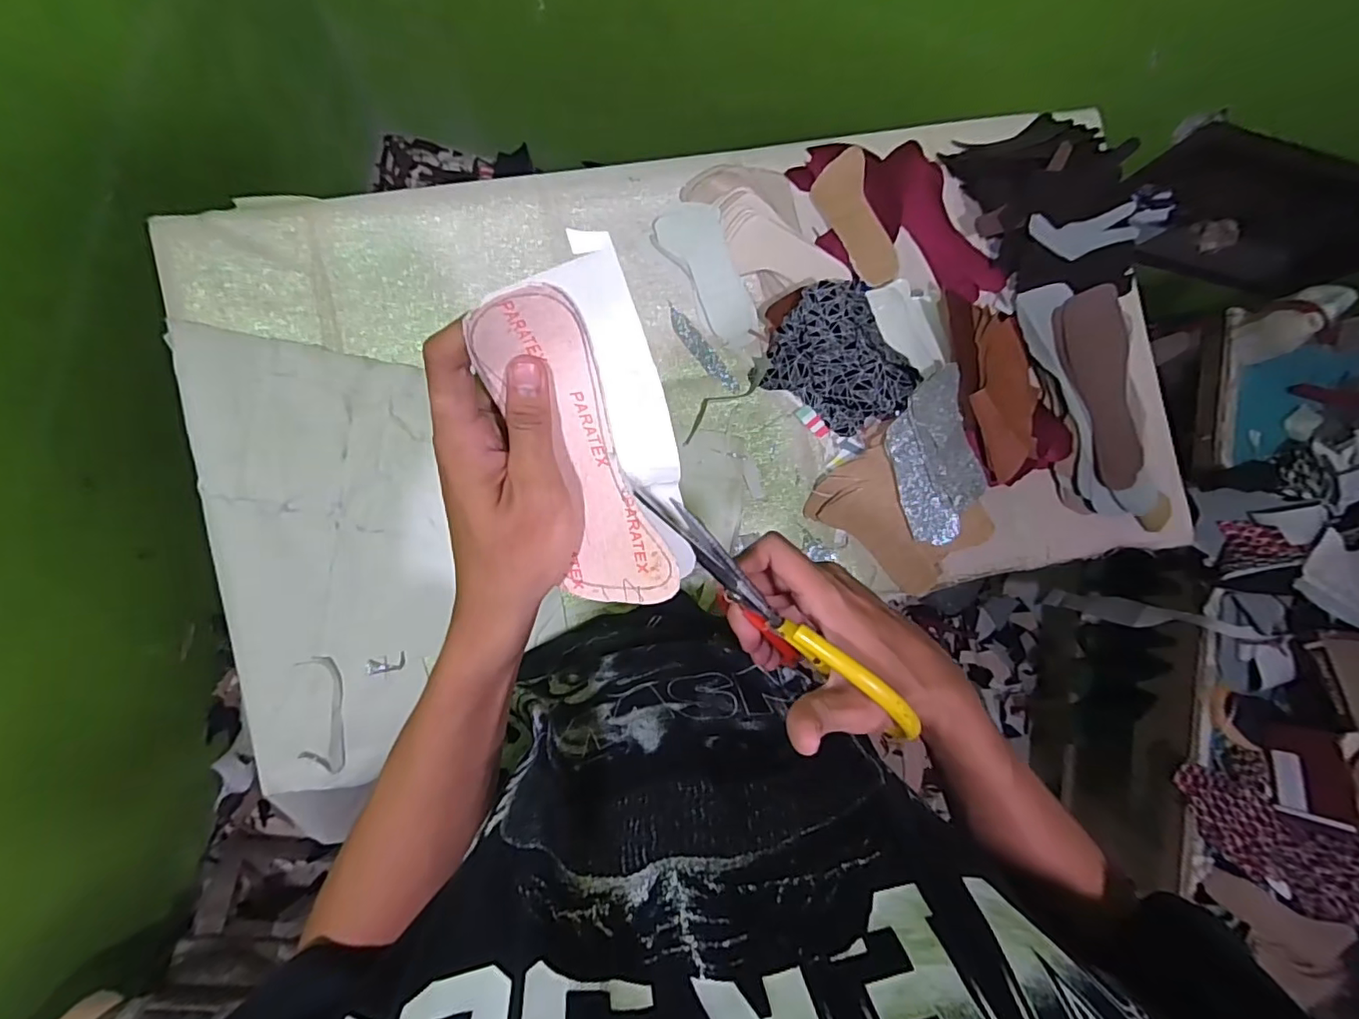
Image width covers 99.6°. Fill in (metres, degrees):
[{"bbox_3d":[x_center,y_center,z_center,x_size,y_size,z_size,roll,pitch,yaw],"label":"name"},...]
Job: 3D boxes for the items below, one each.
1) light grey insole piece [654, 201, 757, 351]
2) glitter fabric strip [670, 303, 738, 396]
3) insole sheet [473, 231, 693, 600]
[{"bbox_3d":[0.035,-0.292,0.716,0.077,0.009,0.187,-20,91,-1],"label":"light grey insole piece"},{"bbox_3d":[0.028,-0.198,0.716,0.024,0.005,0.131,-39,91,2],"label":"glitter fabric strip"},{"bbox_3d":[-0.038,-0.033,0.263,0.075,0.046,0.155,-17,109,-9],"label":"insole sheet"}]

